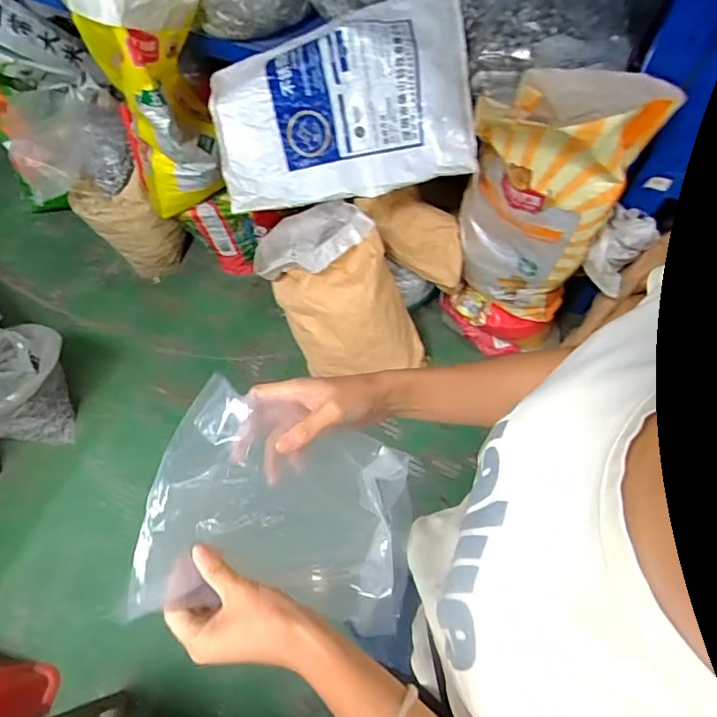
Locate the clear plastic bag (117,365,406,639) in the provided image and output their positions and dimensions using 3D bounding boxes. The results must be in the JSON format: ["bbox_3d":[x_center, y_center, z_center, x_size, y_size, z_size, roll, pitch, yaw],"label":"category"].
[{"bbox_3d":[-0.050,0.132,0.430,0.233,0.055,0.176,28,71,-24],"label":"clear plastic bag"}]

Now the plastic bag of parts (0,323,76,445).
[{"bbox_3d":[-0.898,0.058,1.347,0.217,0.306,0.268,6,65,4],"label":"plastic bag of parts"}]

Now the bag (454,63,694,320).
[{"bbox_3d":[0.382,-0.333,1.151,0.332,0.582,0.143,17,66,9],"label":"bag"}]

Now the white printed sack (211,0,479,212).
[{"bbox_3d":[-0.034,-0.568,1.155,0.584,0.127,0.393,-12,97,2],"label":"white printed sack"}]

